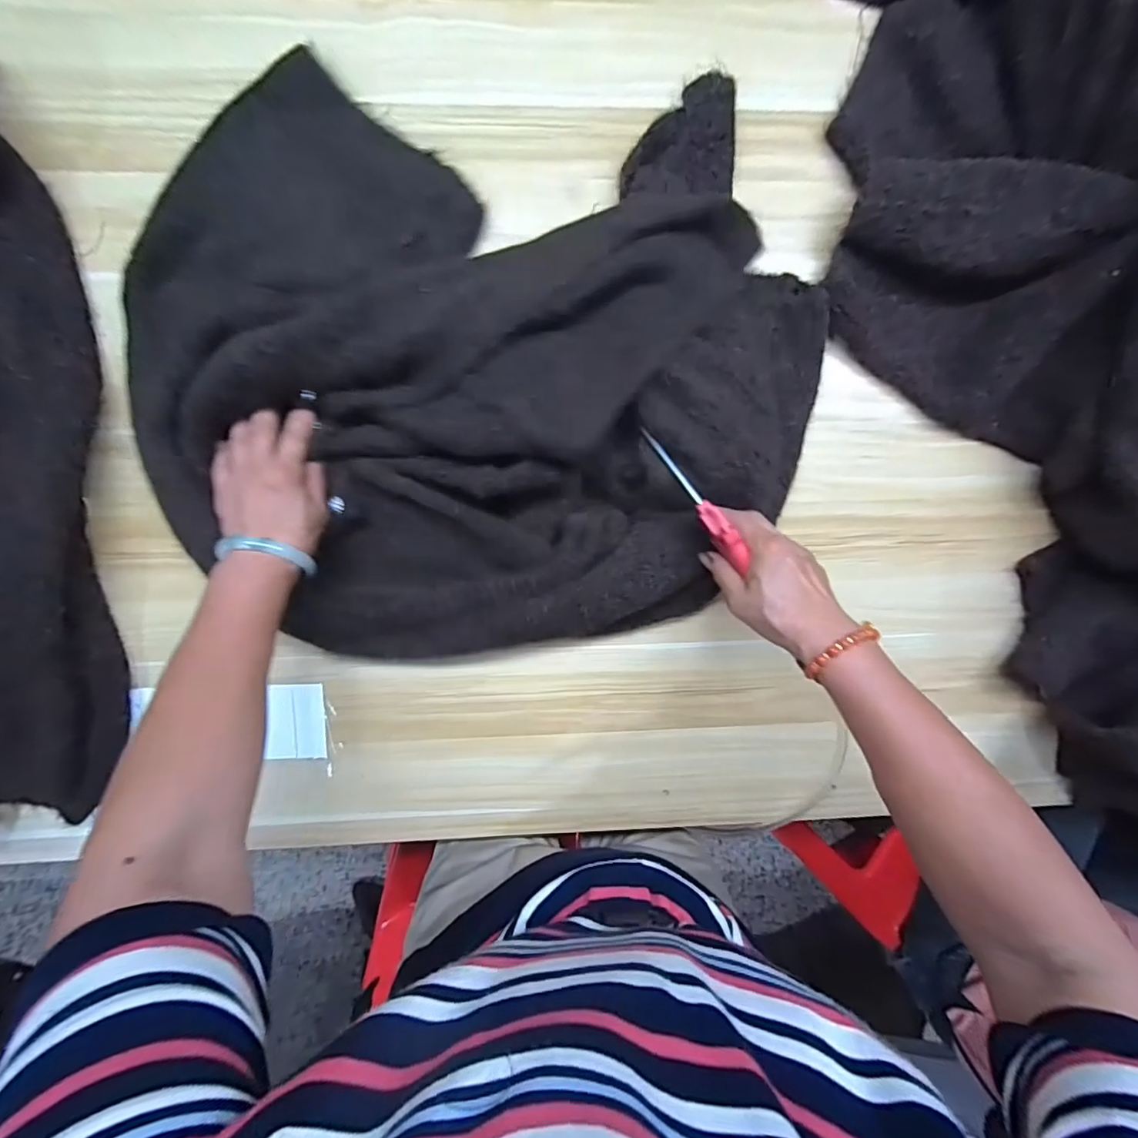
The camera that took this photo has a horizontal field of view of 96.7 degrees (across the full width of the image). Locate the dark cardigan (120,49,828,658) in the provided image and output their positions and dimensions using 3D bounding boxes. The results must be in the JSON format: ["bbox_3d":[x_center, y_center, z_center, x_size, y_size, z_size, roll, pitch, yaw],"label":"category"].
[{"bbox_3d":[-0.068,-0.154,0.424,0.560,0.066,0.459,4,97,-3],"label":"dark cardigan"}]

